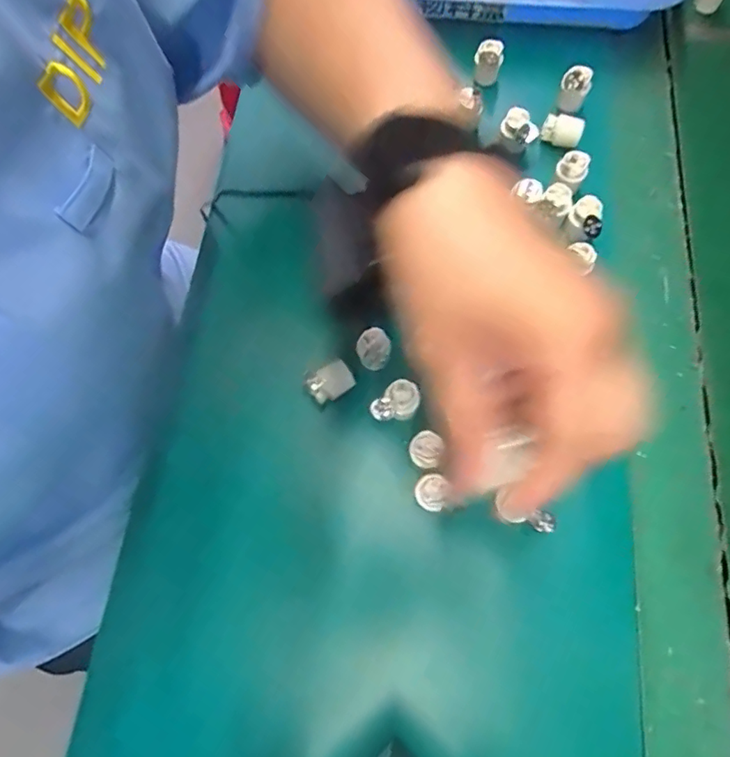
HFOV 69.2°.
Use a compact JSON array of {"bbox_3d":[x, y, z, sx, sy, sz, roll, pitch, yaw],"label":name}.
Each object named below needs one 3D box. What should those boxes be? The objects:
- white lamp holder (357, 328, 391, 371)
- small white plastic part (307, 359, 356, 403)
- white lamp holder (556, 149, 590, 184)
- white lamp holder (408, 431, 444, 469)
[{"bbox_3d":[0.006,-0.018,0.335,0.019,0.018,0.022,-20,70,-6],"label":"white lamp holder"},{"bbox_3d":[-0.022,0.002,0.335,0.027,0.015,0.017,-30,71,-10],"label":"small white plastic part"},{"bbox_3d":[0.146,-0.148,0.375,0.021,0.023,0.017,23,71,10],"label":"white lamp holder"},{"bbox_3d":[0.036,0.042,0.313,0.020,0.010,0.019,0,69,1],"label":"white lamp holder"}]

